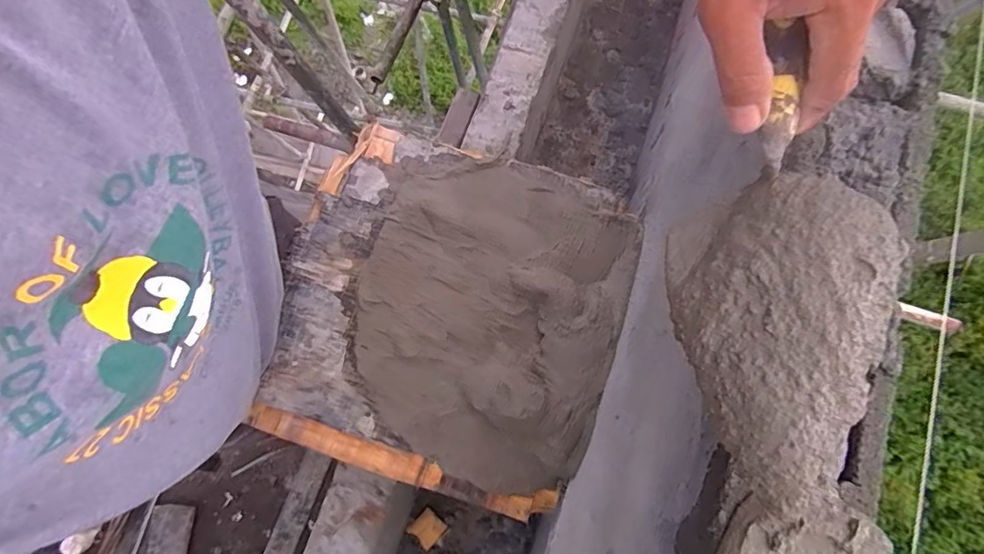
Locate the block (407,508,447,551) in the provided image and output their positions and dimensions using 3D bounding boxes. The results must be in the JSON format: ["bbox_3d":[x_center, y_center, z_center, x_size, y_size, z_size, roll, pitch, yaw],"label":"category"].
[{"bbox_3d":[-0.124,0.480,0.934,0.056,0.014,0.057,43,81,9],"label":"block"}]

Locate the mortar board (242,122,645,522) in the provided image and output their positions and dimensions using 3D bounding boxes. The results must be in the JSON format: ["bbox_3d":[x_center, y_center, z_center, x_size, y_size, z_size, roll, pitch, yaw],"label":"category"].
[{"bbox_3d":[-0.062,0.046,0.721,0.478,0.048,0.486,18,80,2],"label":"mortar board"}]

